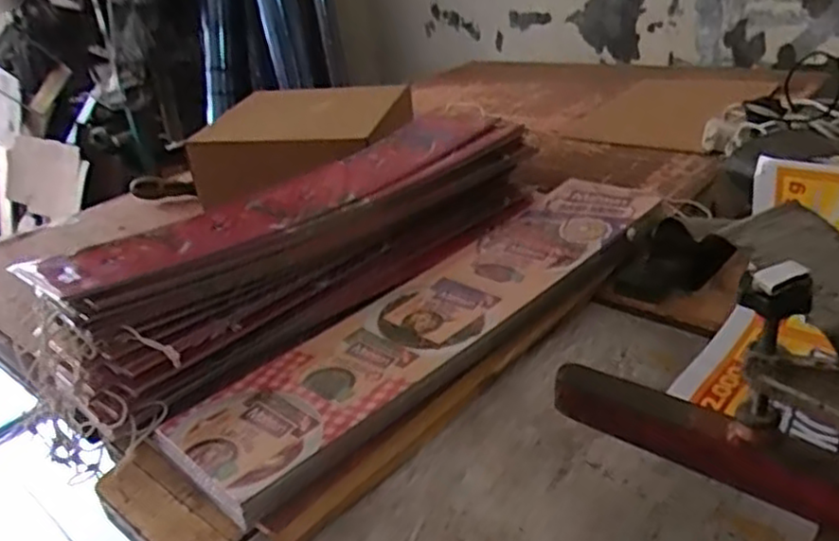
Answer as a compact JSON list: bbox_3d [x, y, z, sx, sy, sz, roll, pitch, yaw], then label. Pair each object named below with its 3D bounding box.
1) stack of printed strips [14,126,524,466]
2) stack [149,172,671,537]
[{"bbox_3d":[-0.094,-0.048,0.735,0.166,0.105,0.558,17,37,37],"label":"stack of printed strips"},{"bbox_3d":[0.031,0.040,0.677,0.140,0.038,0.550,21,39,41],"label":"stack"}]

